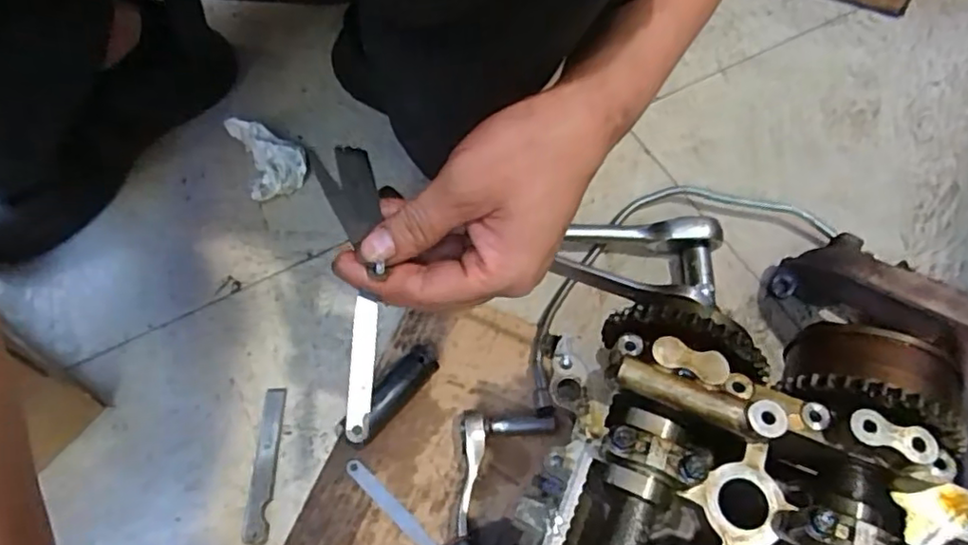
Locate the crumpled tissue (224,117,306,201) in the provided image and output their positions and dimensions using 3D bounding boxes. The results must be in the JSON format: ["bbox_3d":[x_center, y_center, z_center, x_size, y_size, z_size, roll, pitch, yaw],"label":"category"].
[{"bbox_3d":[-0.182,-0.100,0.530,0.052,0.041,0.072,-21,65,-12],"label":"crumpled tissue"}]

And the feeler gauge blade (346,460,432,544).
[{"bbox_3d":[-0.057,0.160,0.416,0.096,0.004,0.011,39,73,18],"label":"feeler gauge blade"}]

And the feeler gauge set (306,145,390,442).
[{"bbox_3d":[-0.066,0.003,0.307,0.031,0.018,0.152,-6,73,-5],"label":"feeler gauge set"}]

